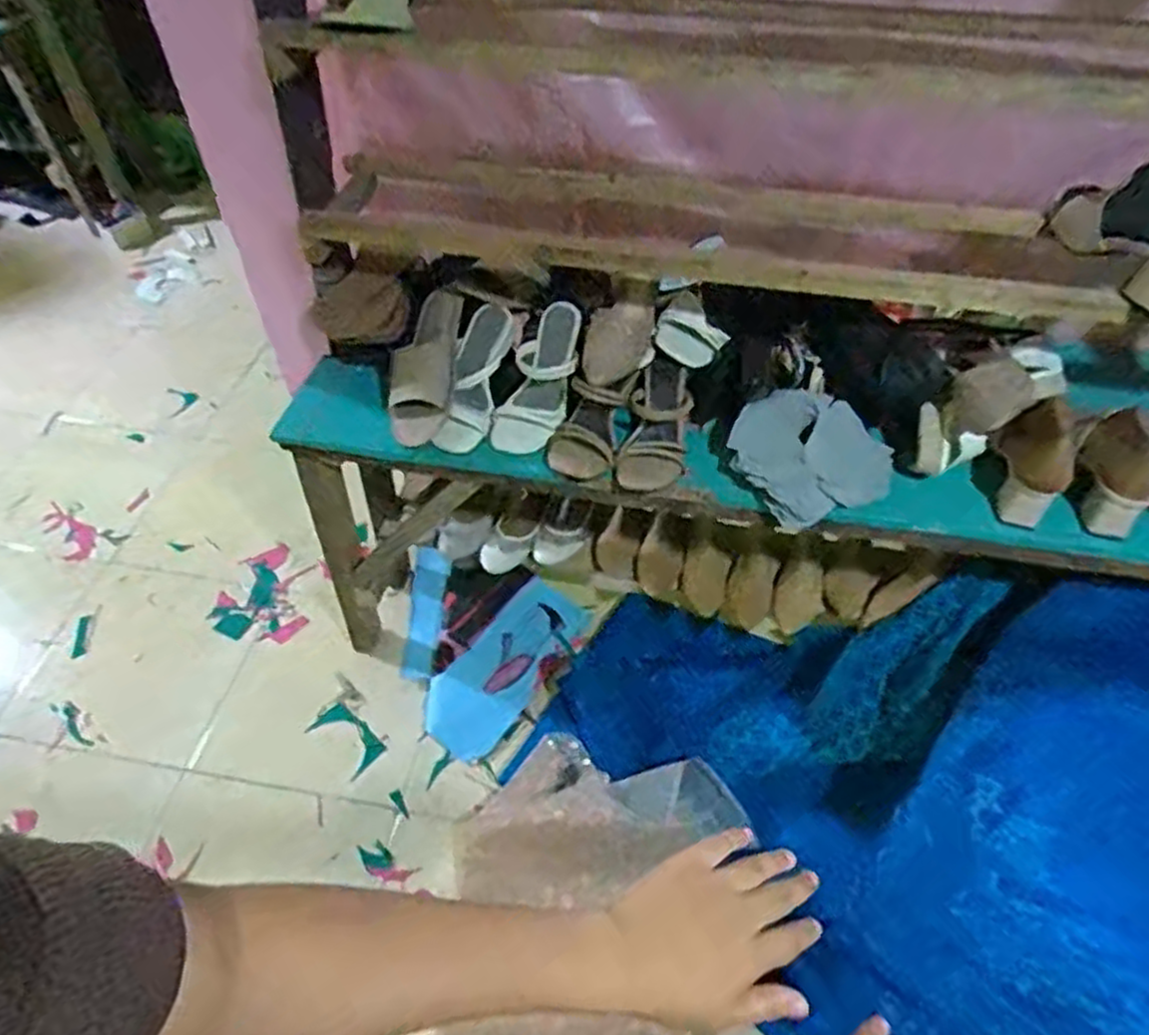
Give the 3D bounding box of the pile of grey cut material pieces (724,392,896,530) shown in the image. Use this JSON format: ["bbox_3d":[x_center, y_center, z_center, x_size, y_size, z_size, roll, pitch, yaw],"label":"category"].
[{"bbox_3d":[0.299,-0.083,0.944,0.175,0.038,0.175,-1,77,2],"label":"pile of grey cut material pieces"}]

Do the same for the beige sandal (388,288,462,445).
[{"bbox_3d":[-0.207,-0.216,1.025,0.083,0.056,0.239,5,67,4],"label":"beige sandal"}]

